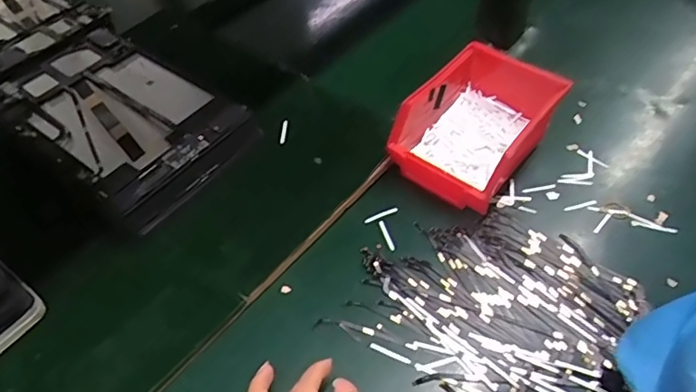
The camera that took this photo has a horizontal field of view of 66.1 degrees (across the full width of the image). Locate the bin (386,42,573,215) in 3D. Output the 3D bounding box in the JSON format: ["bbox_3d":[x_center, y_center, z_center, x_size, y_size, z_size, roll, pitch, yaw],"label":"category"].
[{"bbox_3d":[0.116,-0.065,0.496,0.119,0.071,0.149,26,56,21],"label":"bin"}]

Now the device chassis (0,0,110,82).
[{"bbox_3d":[-0.441,-0.233,0.703,0.261,0.035,0.163,29,57,23],"label":"device chassis"}]

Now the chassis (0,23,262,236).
[{"bbox_3d":[-0.231,-0.081,0.535,0.276,0.047,0.155,30,57,23],"label":"chassis"}]

